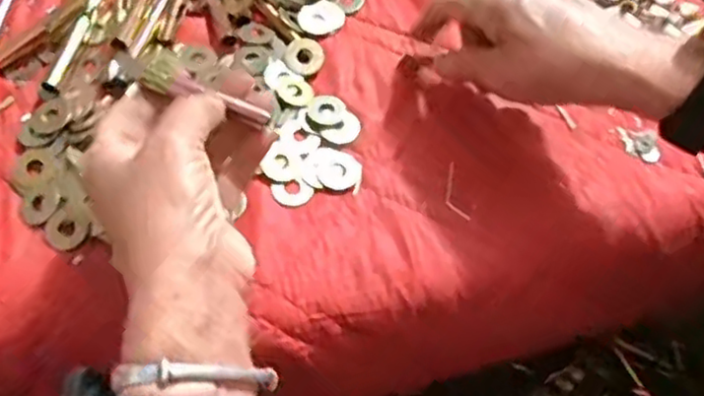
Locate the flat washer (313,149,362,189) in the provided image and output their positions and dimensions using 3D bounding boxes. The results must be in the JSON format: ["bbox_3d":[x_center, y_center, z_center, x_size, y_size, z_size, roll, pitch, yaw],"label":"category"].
[{"bbox_3d":[-0.010,-0.017,0.419,0.029,0.004,0.025,36,66,16],"label":"flat washer"}]

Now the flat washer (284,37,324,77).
[{"bbox_3d":[-0.032,-0.092,0.452,0.024,0.007,0.029,-32,67,-19],"label":"flat washer"}]

